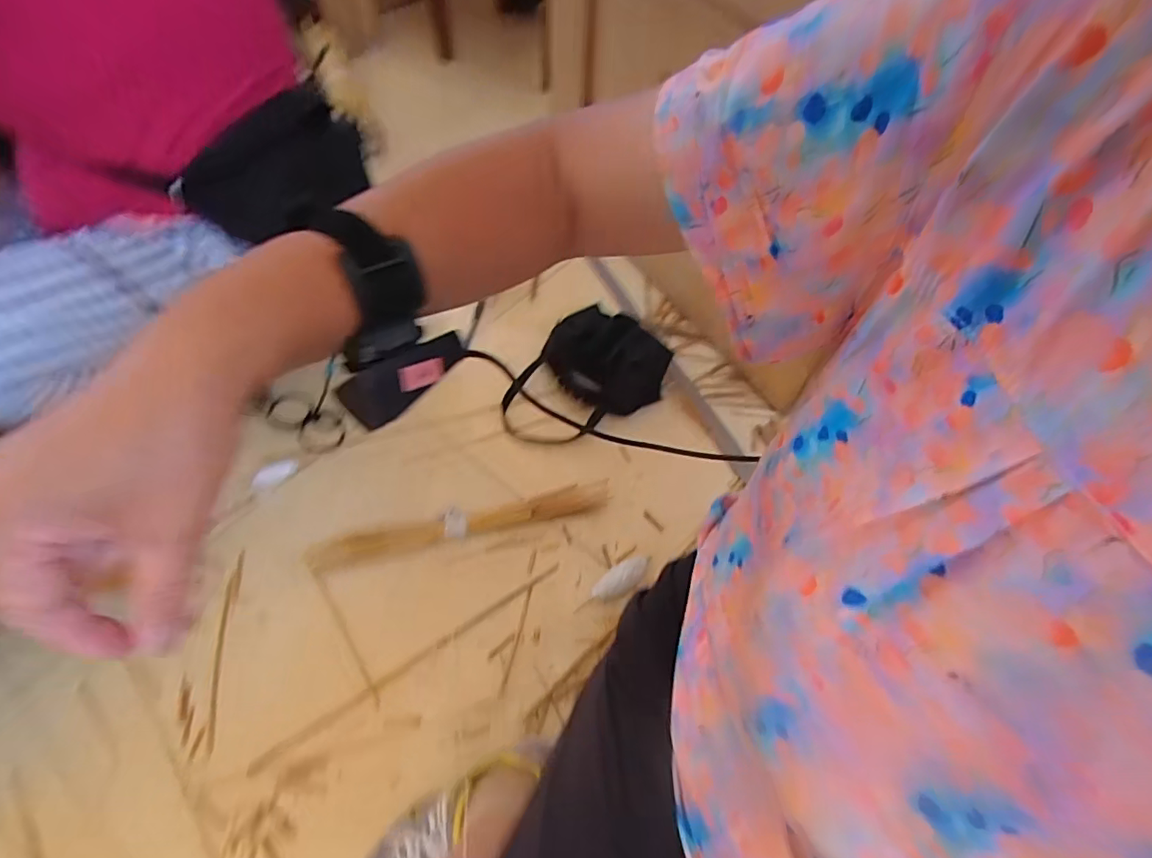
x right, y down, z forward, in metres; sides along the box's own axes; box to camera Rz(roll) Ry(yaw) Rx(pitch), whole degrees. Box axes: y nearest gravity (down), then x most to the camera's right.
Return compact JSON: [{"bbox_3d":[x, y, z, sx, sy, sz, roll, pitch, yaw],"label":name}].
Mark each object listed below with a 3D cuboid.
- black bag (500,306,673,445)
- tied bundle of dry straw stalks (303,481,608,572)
[{"bbox_3d":[0.028,-0.090,0.925,0.216,0.076,0.286,24,58,13],"label":"black bag"},{"bbox_3d":[-0.166,0.133,0.797,0.422,0.033,0.046,-11,57,-10],"label":"tied bundle of dry straw stalks"}]

